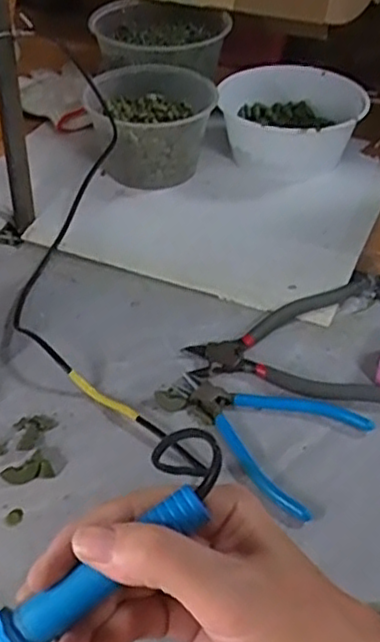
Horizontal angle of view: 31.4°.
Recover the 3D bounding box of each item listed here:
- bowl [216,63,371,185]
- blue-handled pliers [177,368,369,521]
[{"bbox_3d":[0.116,-0.234,0.817,0.169,0.077,0.176,-1,42,1],"label":"bowl"},{"bbox_3d":[0.060,0.074,0.521,0.104,0.008,0.153,-32,50,-29],"label":"blue-handled pliers"}]

